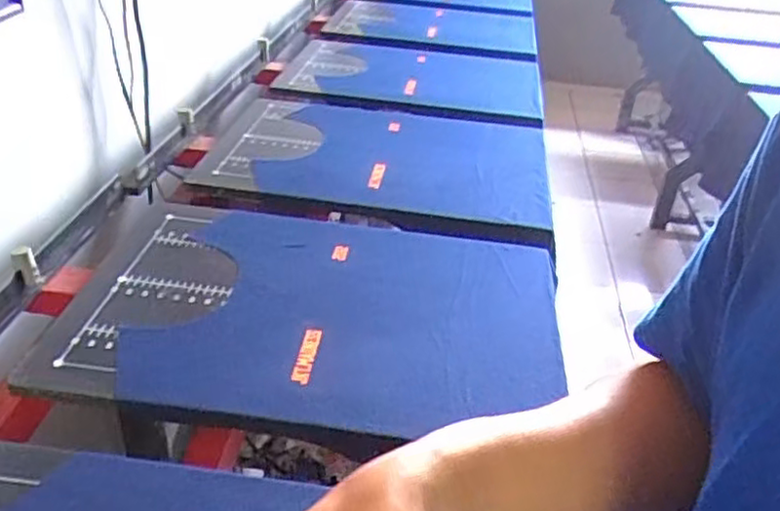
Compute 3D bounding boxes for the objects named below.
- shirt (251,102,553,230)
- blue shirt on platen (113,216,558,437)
[{"bbox_3d":[0.039,-0.189,1.235,0.478,0.021,0.400,10,32,7],"label":"shirt"},{"bbox_3d":[-0.036,0.066,0.863,0.480,0.020,0.392,7,32,3],"label":"blue shirt on platen"}]

